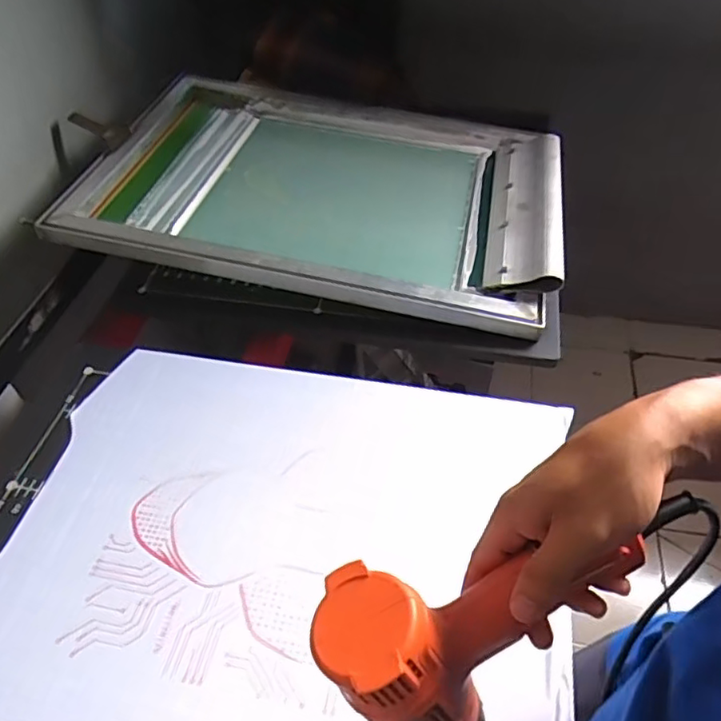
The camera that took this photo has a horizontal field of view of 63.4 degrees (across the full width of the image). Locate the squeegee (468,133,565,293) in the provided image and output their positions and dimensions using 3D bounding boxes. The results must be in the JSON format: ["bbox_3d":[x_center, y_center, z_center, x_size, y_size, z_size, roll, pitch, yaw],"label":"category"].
[{"bbox_3d":[0.230,-0.229,0.840,0.108,0.069,0.380,8,49,9],"label":"squeegee"}]

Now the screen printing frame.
[{"bbox_3d":[-0.059,-0.279,0.898,0.679,0.058,0.495,8,49,9],"label":"screen printing frame"}]

